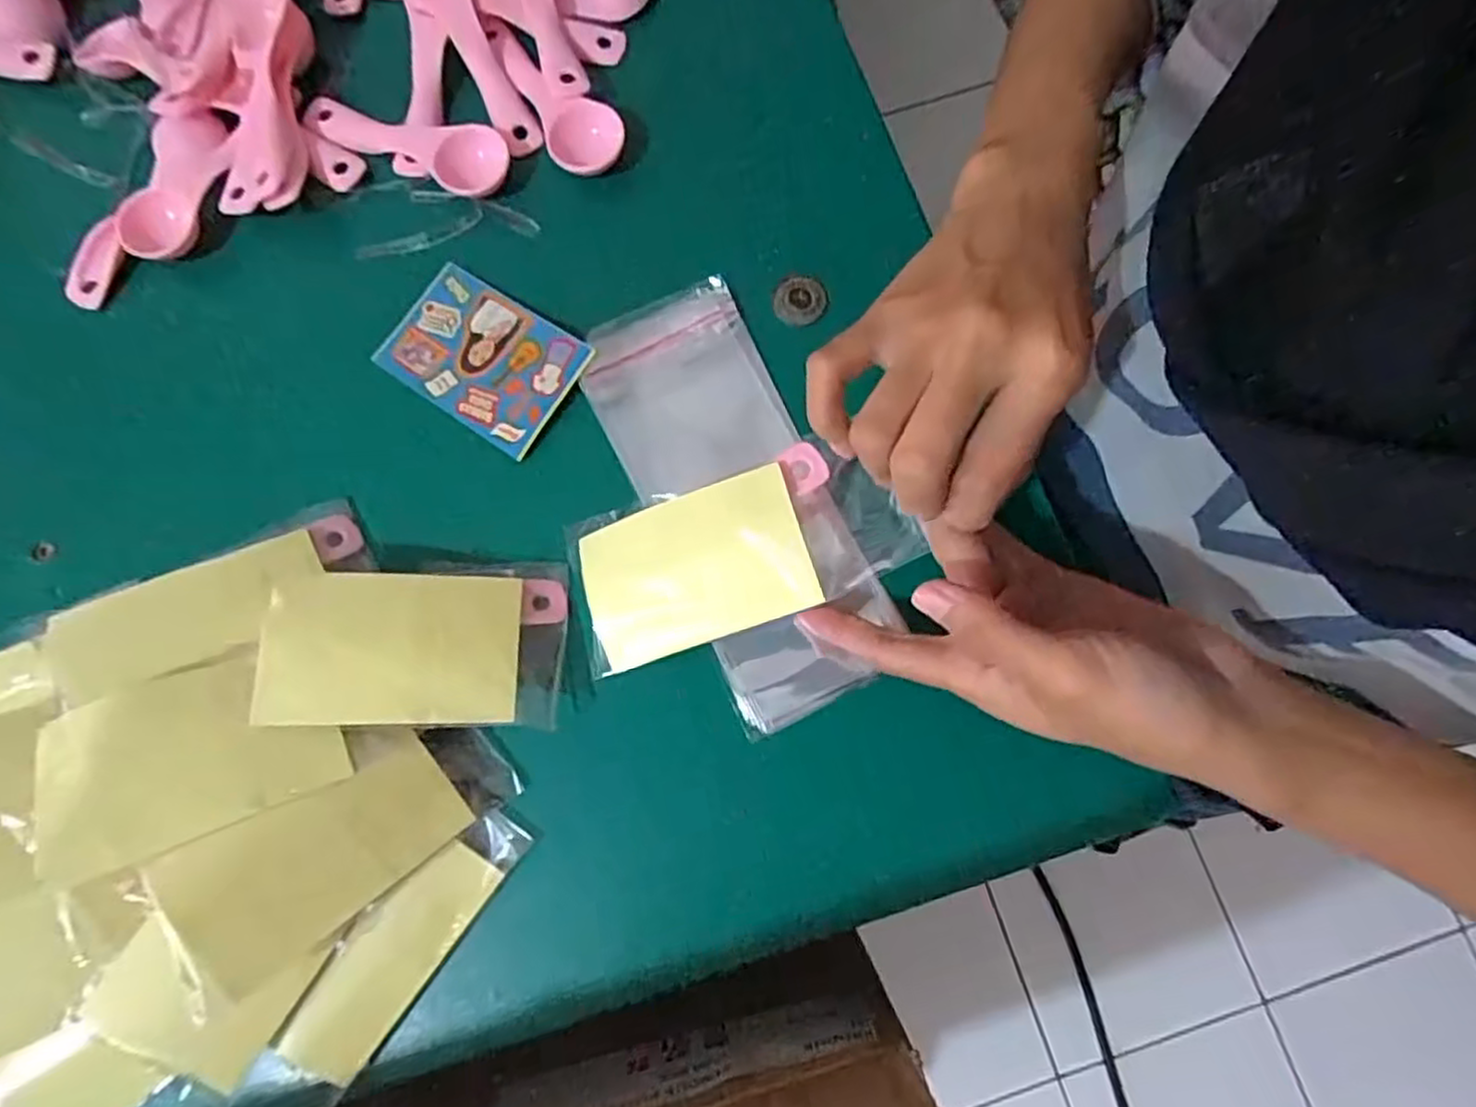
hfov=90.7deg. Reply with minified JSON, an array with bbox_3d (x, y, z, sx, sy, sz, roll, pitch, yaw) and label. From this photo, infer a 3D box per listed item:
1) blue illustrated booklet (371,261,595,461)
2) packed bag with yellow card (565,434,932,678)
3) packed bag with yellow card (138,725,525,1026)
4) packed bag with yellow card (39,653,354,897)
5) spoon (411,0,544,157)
[{"bbox_3d":[-0.119,-0.092,0.338,0.095,0.004,0.060,34,86,14],"label":"blue illustrated booklet"},{"bbox_3d":[-0.001,-0.001,0.295,0.136,0.010,0.065,-16,79,11],"label":"packed bag with yellow card"},{"bbox_3d":[-0.146,0.104,0.272,0.118,0.012,0.054,-31,79,-32],"label":"packed bag with yellow card"},{"bbox_3d":[-0.197,0.071,0.263,0.090,0.007,0.060,-20,75,-26],"label":"packed bag with yellow card"},{"bbox_3d":[-0.129,-0.247,0.353,0.034,0.013,0.108,-28,96,-5],"label":"spoon"}]

